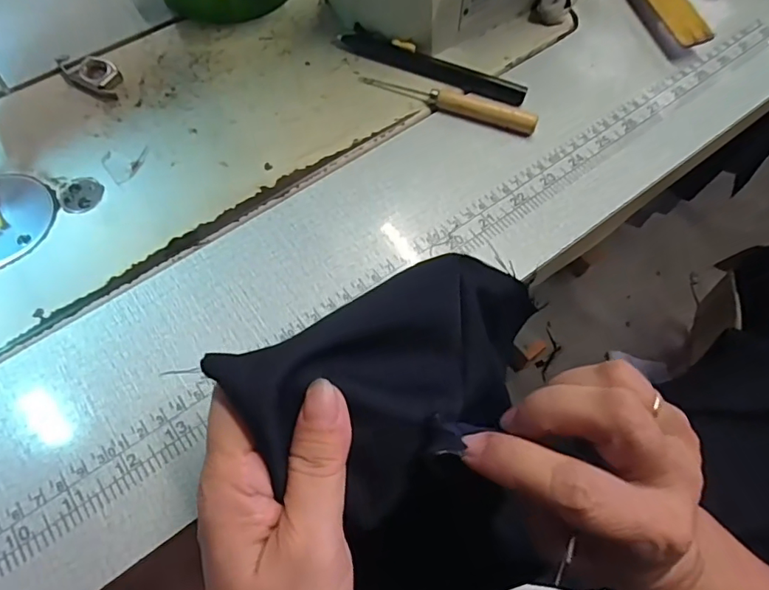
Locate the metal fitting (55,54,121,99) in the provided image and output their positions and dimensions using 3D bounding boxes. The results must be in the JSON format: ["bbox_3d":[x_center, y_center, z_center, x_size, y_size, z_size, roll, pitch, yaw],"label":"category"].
[{"bbox_3d":[-0.194,-0.147,0.343,0.050,0.006,0.025,25,67,10],"label":"metal fitting"}]

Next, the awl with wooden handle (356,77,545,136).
[{"bbox_3d":[0.042,-0.129,0.340,0.118,0.010,0.015,20,66,8],"label":"awl with wooden handle"}]

